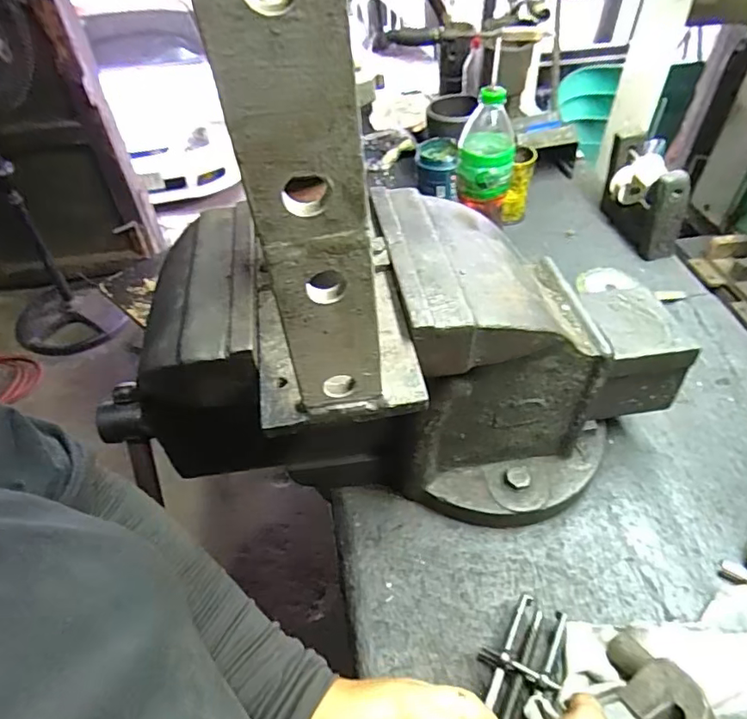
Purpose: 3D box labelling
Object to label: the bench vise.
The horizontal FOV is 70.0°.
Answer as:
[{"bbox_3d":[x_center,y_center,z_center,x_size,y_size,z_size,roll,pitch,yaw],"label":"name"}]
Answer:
[{"bbox_3d":[0.035,0.025,0.500,0.548,0.290,0.258,-6,47,-4],"label":"bench vise"}]

